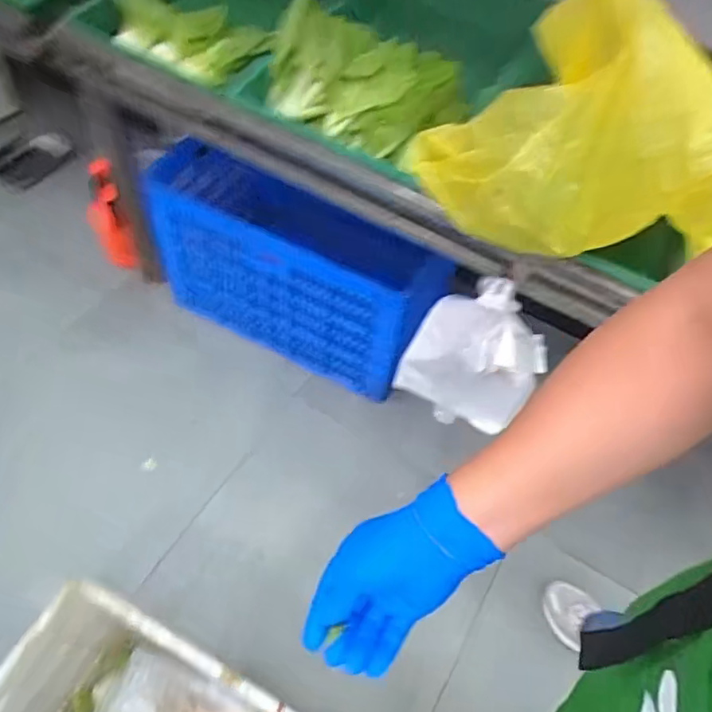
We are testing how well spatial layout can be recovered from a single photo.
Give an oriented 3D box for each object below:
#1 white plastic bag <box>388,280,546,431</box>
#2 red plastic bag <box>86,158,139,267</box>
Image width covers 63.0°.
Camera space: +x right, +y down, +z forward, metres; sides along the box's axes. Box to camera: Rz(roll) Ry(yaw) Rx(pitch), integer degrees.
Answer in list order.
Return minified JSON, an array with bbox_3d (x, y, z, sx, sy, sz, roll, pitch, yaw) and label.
[{"bbox_3d":[0.181,-0.001,0.908,0.199,0.272,0.080,23,56,10],"label":"white plastic bag"},{"bbox_3d":[-0.633,-0.358,1.477,0.097,0.284,0.070,-11,37,-13],"label":"red plastic bag"}]

